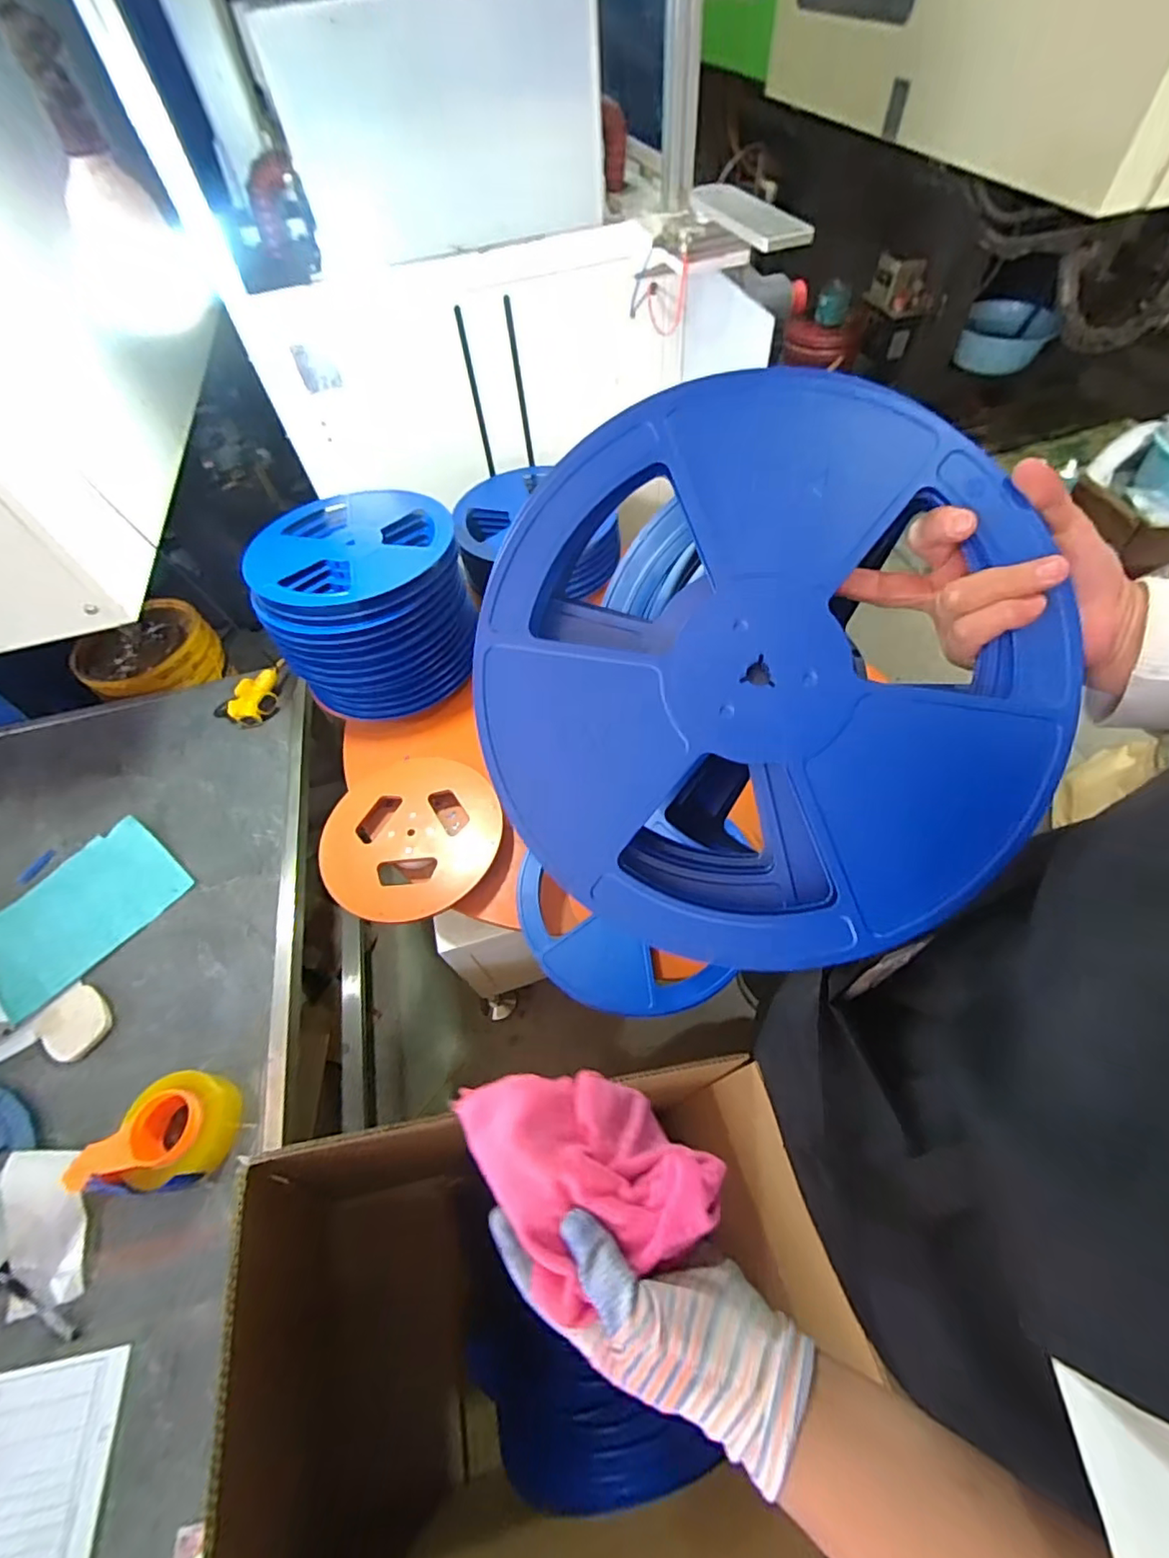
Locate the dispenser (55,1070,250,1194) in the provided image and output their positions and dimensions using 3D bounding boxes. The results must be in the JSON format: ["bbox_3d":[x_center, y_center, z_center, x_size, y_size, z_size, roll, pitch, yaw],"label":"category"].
[{"bbox_3d":[-0.540,0.447,0.730,0.166,0.065,0.134,-2,57,4],"label":"dispenser"}]

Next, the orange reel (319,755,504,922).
[{"bbox_3d":[-0.262,0.082,0.870,0.256,0.022,0.267,-2,57,3],"label":"orange reel"}]

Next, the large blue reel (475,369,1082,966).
[{"bbox_3d":[0.097,-0.061,0.339,0.304,0.041,0.310,0,91,6],"label":"large blue reel"}]

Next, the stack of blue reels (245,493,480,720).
[{"bbox_3d":[-0.357,-0.309,0.987,0.307,0.227,0.321,-14,57,-5],"label":"stack of blue reels"}]

